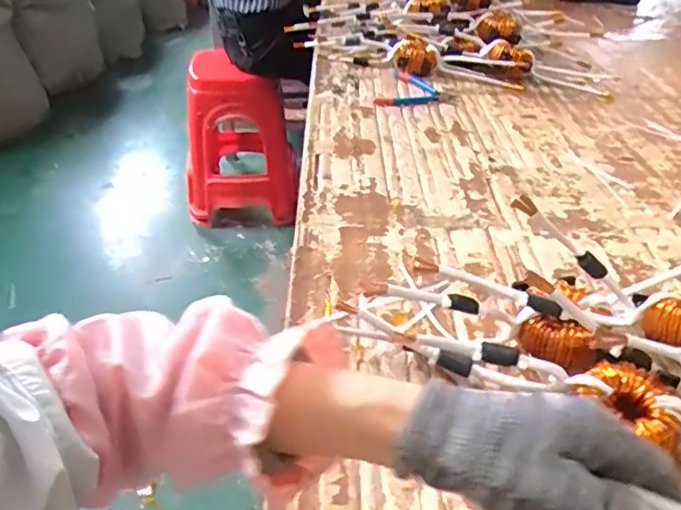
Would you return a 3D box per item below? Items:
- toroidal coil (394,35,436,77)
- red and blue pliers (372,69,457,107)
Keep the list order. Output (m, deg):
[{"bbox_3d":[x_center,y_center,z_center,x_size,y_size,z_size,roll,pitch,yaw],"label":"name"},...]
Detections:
[{"bbox_3d":[0.141,-0.369,1.036,0.075,0.045,0.064,27,46,28],"label":"toroidal coil"},{"bbox_3d":[0.138,-0.282,0.967,0.124,0.013,0.139,13,41,14],"label":"red and blue pliers"}]

